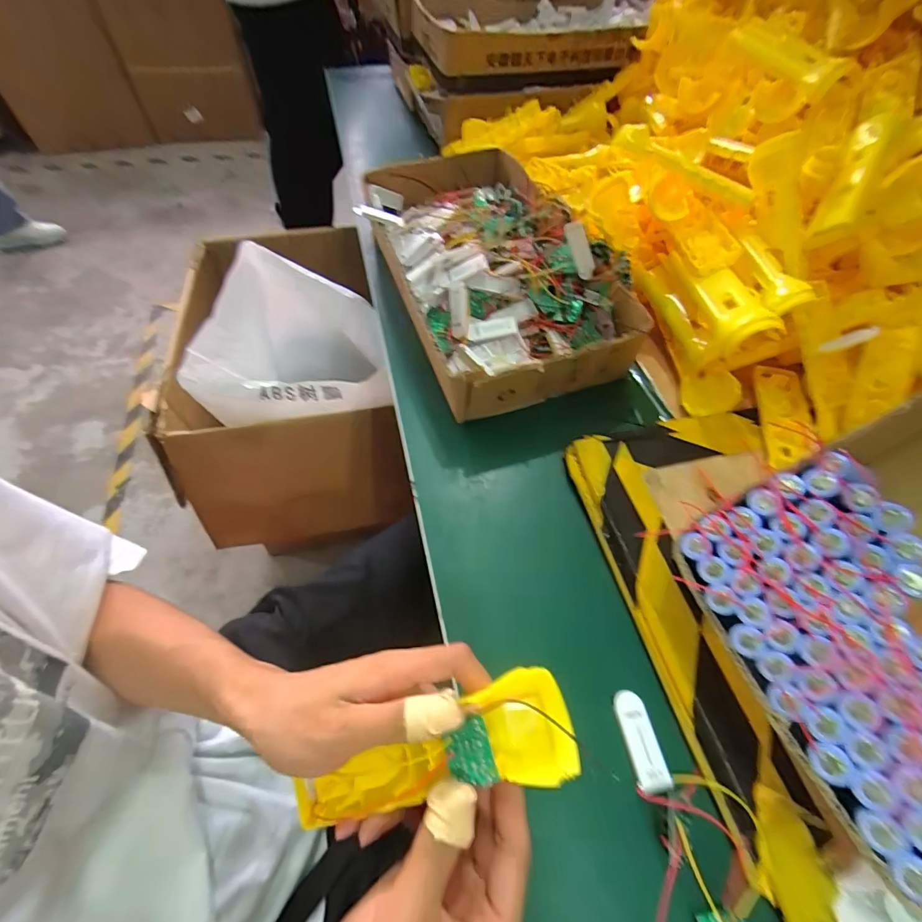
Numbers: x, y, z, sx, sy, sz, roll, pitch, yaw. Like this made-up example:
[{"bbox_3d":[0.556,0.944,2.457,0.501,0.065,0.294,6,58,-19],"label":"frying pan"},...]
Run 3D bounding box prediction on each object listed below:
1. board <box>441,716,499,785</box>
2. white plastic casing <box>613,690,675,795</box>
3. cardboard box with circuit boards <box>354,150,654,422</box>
[{"bbox_3d":[0.004,0.150,0.223,0.024,0.004,0.031,-19,68,8],"label":"board"},{"bbox_3d":[0.125,0.194,0.302,0.022,0.005,0.059,-8,58,-7],"label":"white plastic casing"},{"bbox_3d":[0.031,-0.249,0.538,0.235,0.079,0.425,-16,59,-12],"label":"cardboard box with circuit boards"}]

